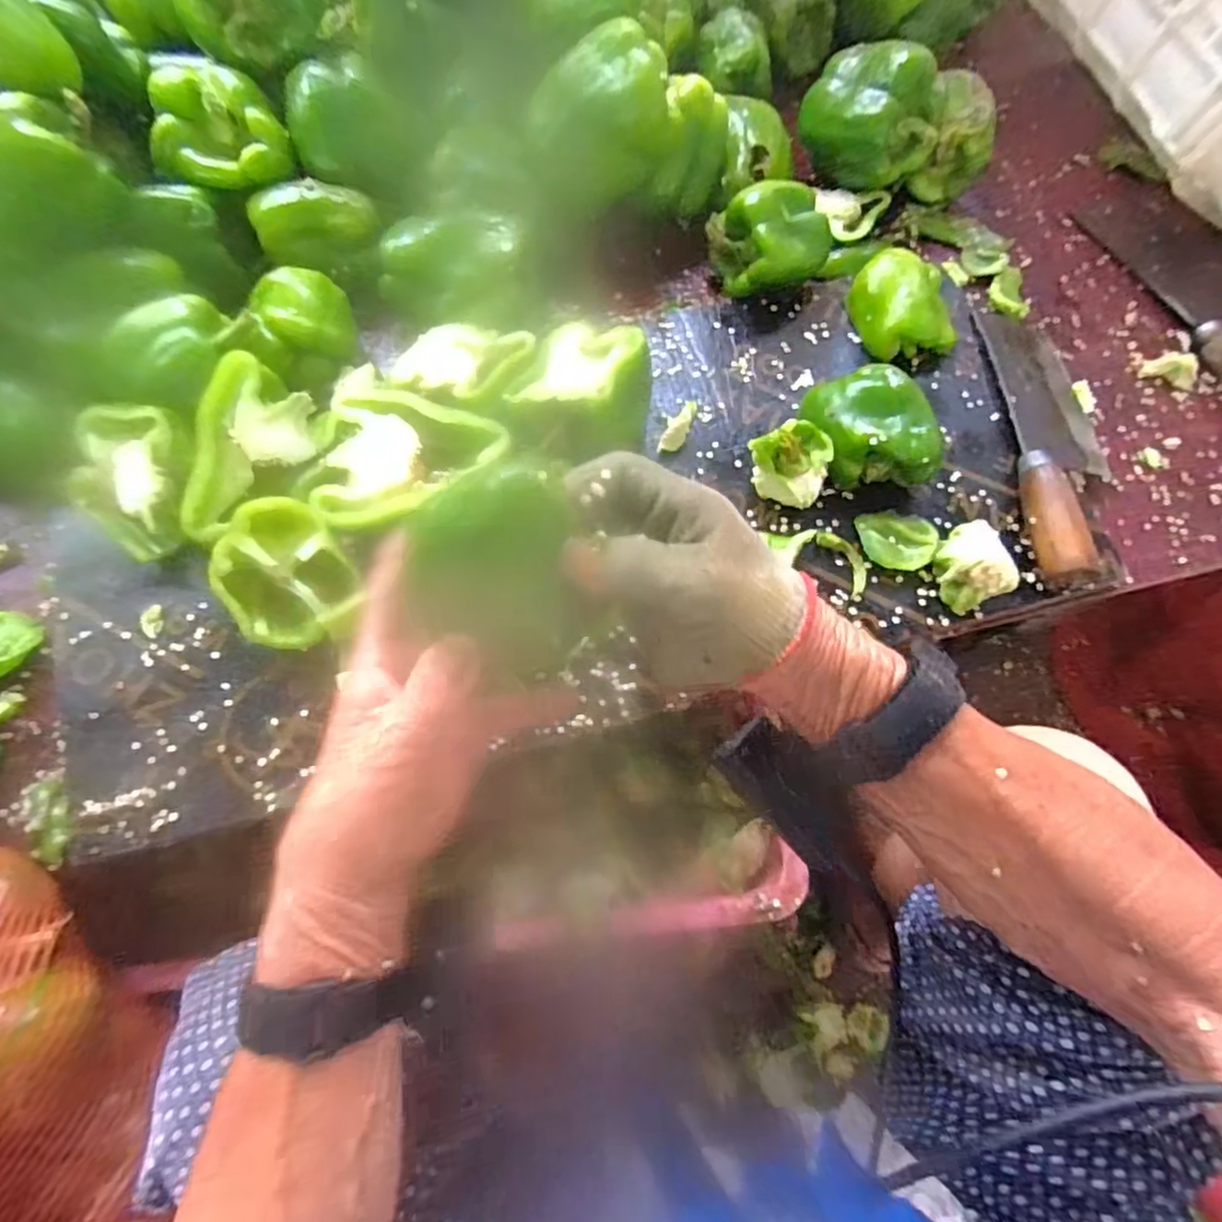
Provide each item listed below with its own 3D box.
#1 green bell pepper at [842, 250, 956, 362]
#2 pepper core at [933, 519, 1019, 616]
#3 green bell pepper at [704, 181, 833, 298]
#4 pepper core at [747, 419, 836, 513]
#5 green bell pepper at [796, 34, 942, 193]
[{"bbox_3d":[0.228,-0.236,0.492,0.066,0.046,0.079,-8,70,-6],"label":"green bell pepper"},{"bbox_3d":[0.223,-0.031,0.396,0.030,0.039,0.051,-5,69,-5],"label":"pepper core"},{"bbox_3d":[0.124,-0.280,0.495,0.083,0.057,0.067,-8,70,-6],"label":"green bell pepper"},{"bbox_3d":[0.121,-0.098,0.432,0.050,0.047,0.051,37,72,11],"label":"pepper core"},{"bbox_3d":[0.214,-0.412,0.524,0.076,0.068,0.103,-35,75,-15],"label":"green bell pepper"}]

